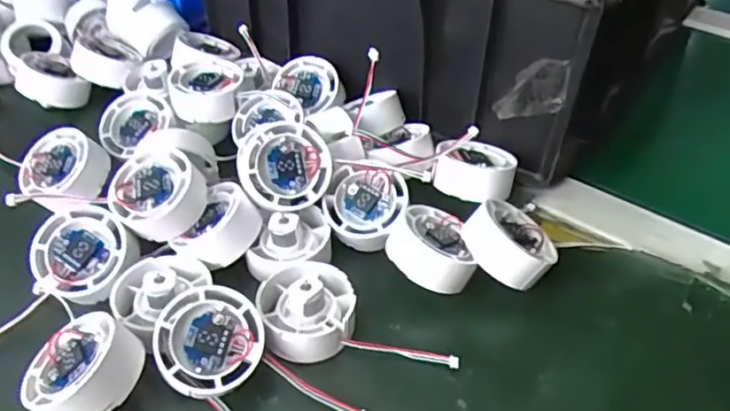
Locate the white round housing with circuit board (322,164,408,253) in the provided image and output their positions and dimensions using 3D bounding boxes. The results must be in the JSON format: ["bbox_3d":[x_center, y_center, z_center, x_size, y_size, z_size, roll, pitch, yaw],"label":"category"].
[{"bbox_3d":[0.001,0.001,0.397,0.050,0.024,0.053,-2,73,6],"label":"white round housing with circuit board"}]

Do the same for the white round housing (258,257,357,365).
[{"bbox_3d":[-0.033,0.055,0.356,0.051,0.034,0.060,-10,45,-11],"label":"white round housing"}]

